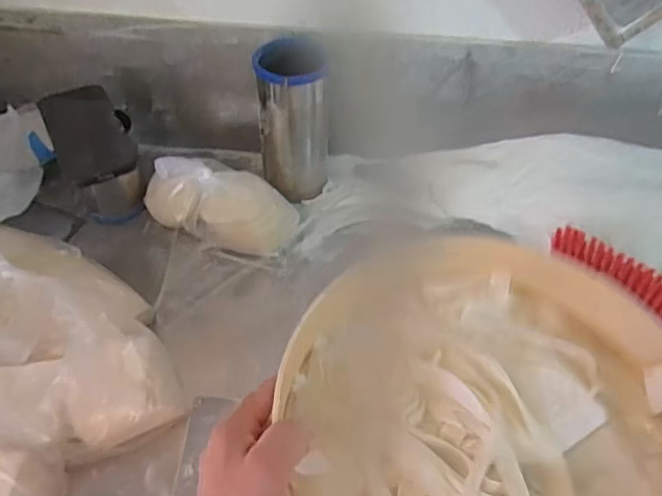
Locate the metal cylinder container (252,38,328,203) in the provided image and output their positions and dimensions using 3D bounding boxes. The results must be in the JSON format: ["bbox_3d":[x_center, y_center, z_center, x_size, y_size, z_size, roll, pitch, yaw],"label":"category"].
[{"bbox_3d":[-0.048,-0.162,0.759,0.094,0.201,0.088,3,50,-4],"label":"metal cylinder container"}]

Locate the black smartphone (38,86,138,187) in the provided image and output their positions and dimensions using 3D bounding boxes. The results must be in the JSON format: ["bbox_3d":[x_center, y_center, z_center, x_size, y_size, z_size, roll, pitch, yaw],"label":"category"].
[{"bbox_3d":[-0.293,-0.140,0.706,0.080,0.015,0.164,-22,56,-23],"label":"black smartphone"}]

